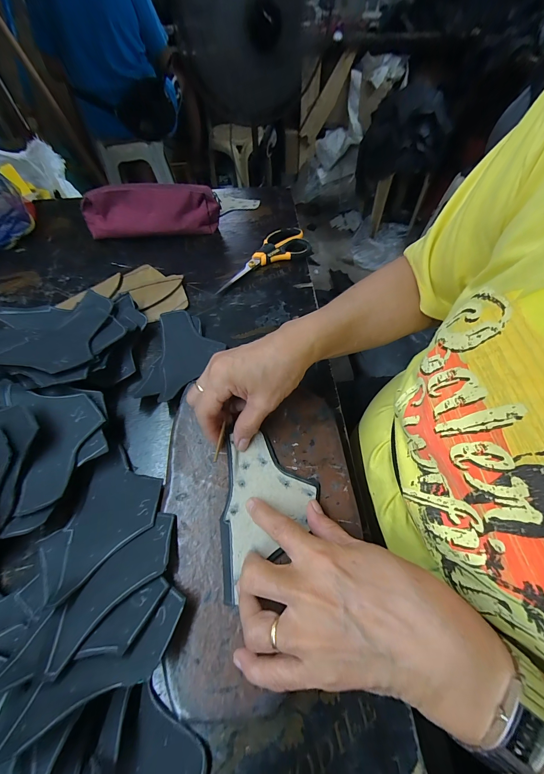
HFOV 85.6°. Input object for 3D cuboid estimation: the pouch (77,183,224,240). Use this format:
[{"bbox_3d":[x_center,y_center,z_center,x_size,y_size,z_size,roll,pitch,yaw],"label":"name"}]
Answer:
[{"bbox_3d":[-0.215,-0.310,0.524,0.239,0.077,0.047,-5,57,-1],"label":"pouch"}]

